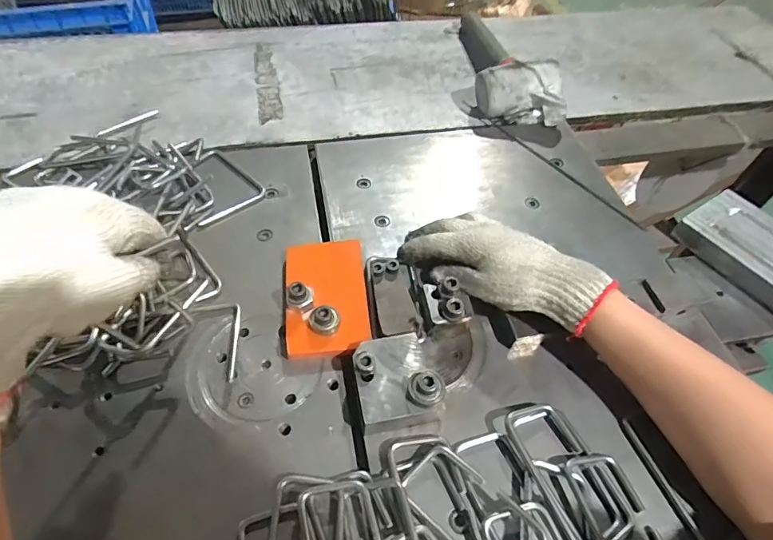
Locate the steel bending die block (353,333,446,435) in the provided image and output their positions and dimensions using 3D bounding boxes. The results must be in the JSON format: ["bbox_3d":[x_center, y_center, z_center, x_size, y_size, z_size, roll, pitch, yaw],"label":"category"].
[{"bbox_3d":[0.007,0.090,0.376,0.063,0.044,0.067,-12,53,-12],"label":"steel bending die block"}]

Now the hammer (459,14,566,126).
[{"bbox_3d":[0.178,-0.321,0.687,0.113,0.065,0.274,0,52,-3],"label":"hammer"}]

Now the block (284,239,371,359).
[{"bbox_3d":[-0.057,0.024,0.437,0.076,0.015,0.123,-4,52,-7],"label":"block"}]

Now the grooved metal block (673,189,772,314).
[{"bbox_3d":[0.400,-0.020,0.491,0.101,0.031,0.142,-27,58,-22],"label":"grooved metal block"}]

